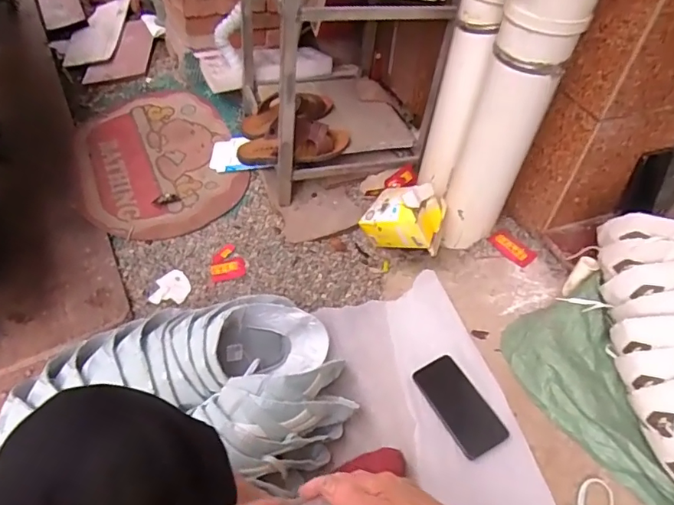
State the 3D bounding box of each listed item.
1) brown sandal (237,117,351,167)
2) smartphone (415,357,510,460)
[{"bbox_3d":[-0.088,-0.244,1.064,0.248,0.065,0.100,-13,50,-15],"label":"brown sandal"},{"bbox_3d":[0.191,0.240,0.774,0.075,0.007,0.160,-32,51,-3],"label":"smartphone"}]

